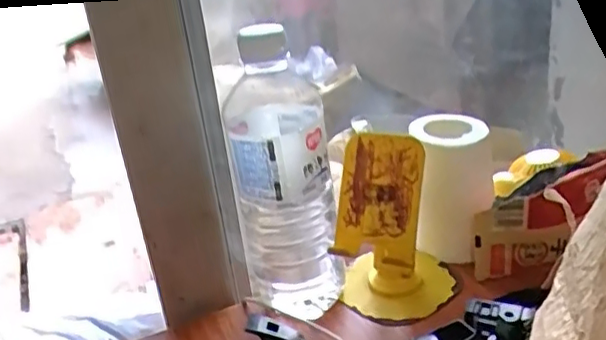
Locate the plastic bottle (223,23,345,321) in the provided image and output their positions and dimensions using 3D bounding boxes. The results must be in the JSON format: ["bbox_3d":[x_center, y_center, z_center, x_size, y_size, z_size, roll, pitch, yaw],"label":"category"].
[{"bbox_3d":[-0.014,0.007,0.451,0.071,0.216,0.077,-8,24,-3],"label":"plastic bottle"}]

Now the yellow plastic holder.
[{"bbox_3d":[0.069,0.044,0.461,0.083,0.137,0.072,0,25,13],"label":"yellow plastic holder"}]

